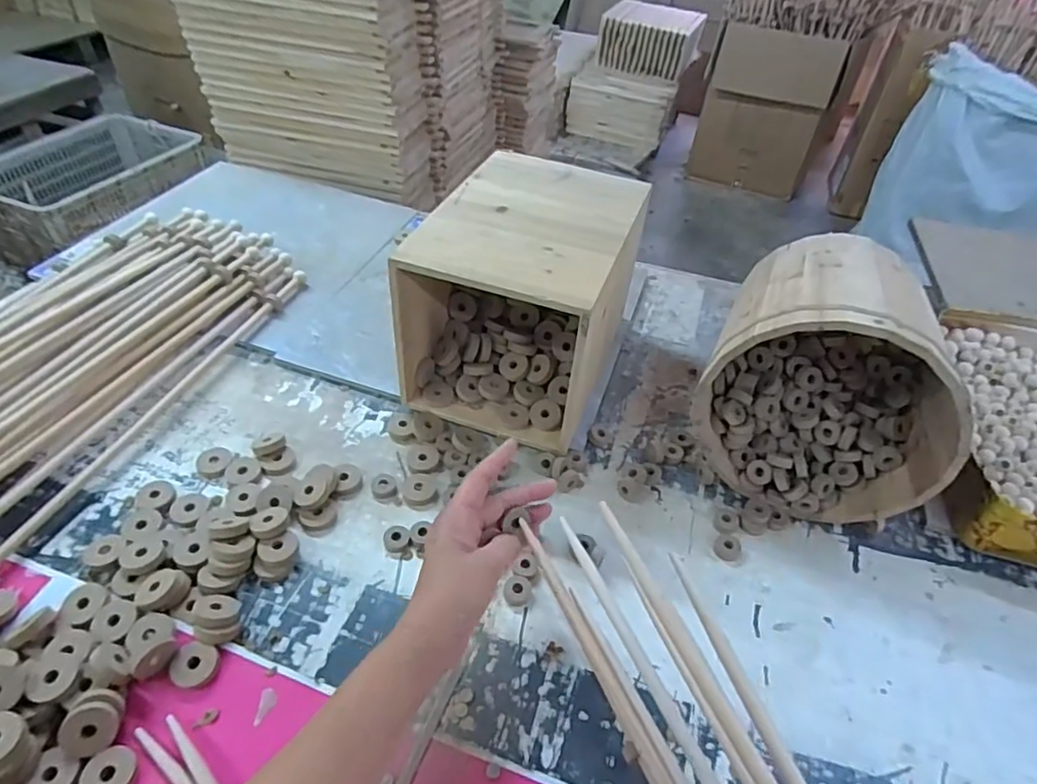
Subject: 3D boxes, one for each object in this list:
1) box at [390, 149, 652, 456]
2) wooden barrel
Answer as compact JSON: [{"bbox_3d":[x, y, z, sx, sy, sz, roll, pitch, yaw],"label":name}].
[{"bbox_3d":[0.011,-0.113,0.707,0.202,0.205,0.266,14,45,13],"label":"box"},{"bbox_3d":[0.322,-0.033,0.634,0.223,0.210,0.236,17,46,16],"label":"wooden barrel"}]

